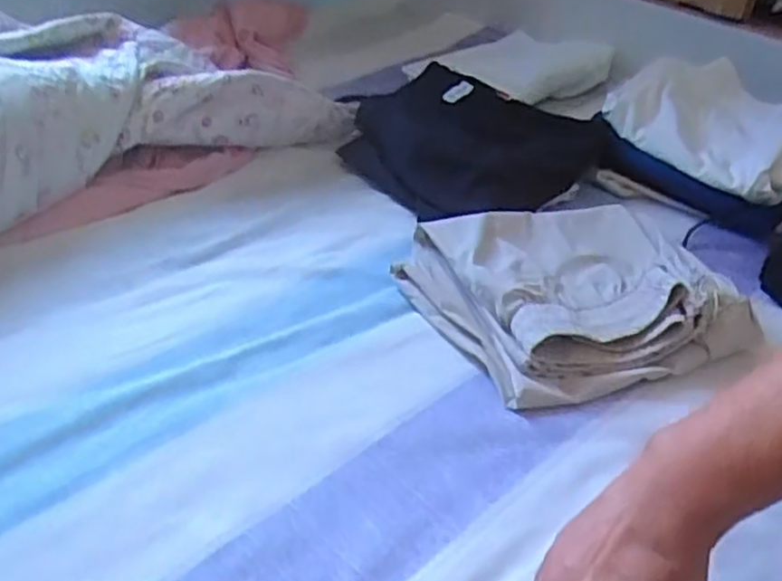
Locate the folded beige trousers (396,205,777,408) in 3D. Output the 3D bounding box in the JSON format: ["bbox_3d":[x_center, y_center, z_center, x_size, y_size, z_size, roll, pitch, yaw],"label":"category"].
[{"bbox_3d":[0.171,-0.008,0.716,0.300,0.071,0.267,-5,38,-13],"label":"folded beige trousers"}]

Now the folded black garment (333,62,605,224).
[{"bbox_3d":[0.104,-0.193,0.927,0.270,0.083,0.273,-18,43,-27],"label":"folded black garment"}]

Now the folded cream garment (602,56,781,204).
[{"bbox_3d":[0.418,-0.216,0.900,0.198,0.075,0.252,-25,46,-35],"label":"folded cream garment"}]

